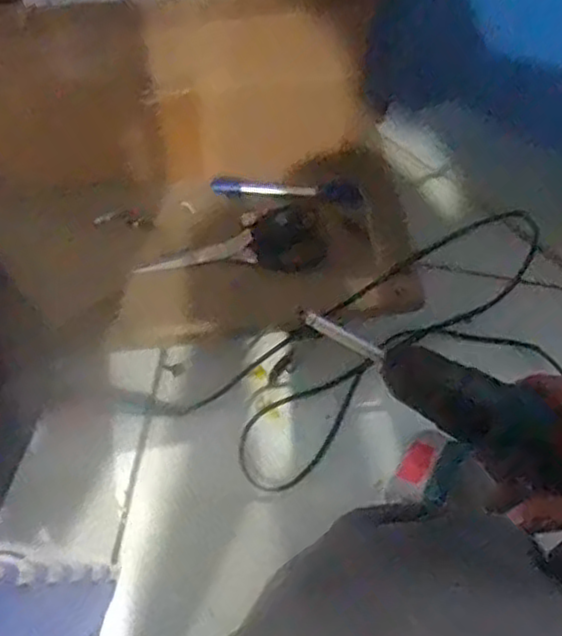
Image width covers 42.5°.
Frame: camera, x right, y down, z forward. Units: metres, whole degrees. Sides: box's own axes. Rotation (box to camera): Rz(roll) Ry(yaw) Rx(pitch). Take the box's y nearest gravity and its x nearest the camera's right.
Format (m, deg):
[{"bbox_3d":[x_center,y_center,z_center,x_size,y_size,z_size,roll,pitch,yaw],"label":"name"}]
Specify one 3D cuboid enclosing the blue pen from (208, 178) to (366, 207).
[{"bbox_3d":[0.006,-0.112,0.635,0.130,0.012,0.017,5,67,-2],"label":"blue pen"}]

